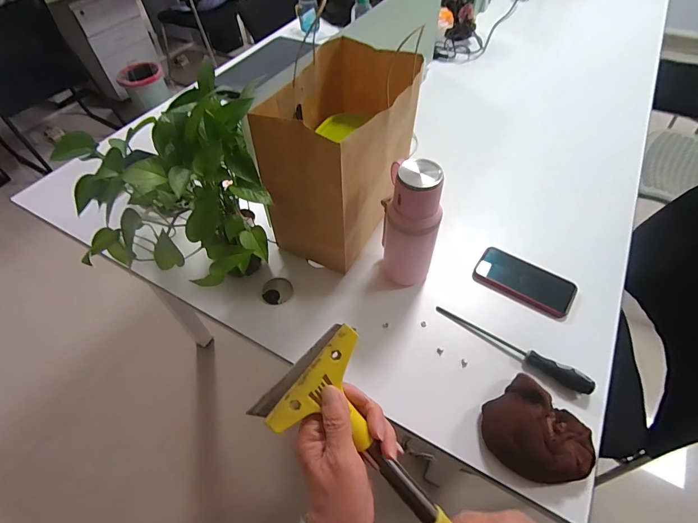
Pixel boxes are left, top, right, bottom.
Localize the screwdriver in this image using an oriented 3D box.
[{"bbox_3d":[0.243,0.126,0.556,0.234,0.031,0.024,29,61,21],"label":"screwdriver"}]

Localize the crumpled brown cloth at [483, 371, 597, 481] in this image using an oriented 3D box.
[{"bbox_3d":[0.244,0.217,0.467,0.124,0.072,0.109,35,63,24],"label":"crumpled brown cloth"}]

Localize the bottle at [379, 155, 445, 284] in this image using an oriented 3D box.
[{"bbox_3d":[0.097,-0.052,0.569,0.083,0.232,0.064,10,56,10],"label":"bottle"}]

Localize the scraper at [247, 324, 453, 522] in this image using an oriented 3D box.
[{"bbox_3d":[0.021,0.170,0.310,0.095,0.020,0.225,-37,101,-22],"label":"scraper"}]

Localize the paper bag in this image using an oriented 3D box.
[{"bbox_3d":[-0.011,-0.183,0.645,0.197,0.268,0.294,23,59,18],"label":"paper bag"}]

